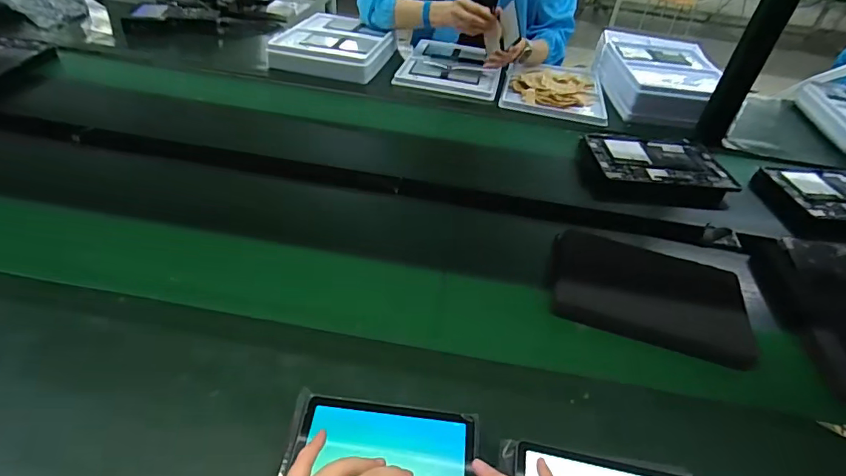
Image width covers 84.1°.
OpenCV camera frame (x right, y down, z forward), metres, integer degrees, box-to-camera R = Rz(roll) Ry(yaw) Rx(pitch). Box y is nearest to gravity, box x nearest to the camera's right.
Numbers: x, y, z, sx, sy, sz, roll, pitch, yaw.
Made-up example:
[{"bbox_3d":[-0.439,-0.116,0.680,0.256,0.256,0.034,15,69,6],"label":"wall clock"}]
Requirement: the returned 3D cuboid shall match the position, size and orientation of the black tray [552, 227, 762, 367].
[{"bbox_3d":[0.301,0.074,0.634,0.249,0.027,0.155,15,42,9],"label":"black tray"}]

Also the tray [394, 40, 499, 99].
[{"bbox_3d":[0.078,-0.442,1.216,0.243,0.021,0.311,13,41,6],"label":"tray"}]

